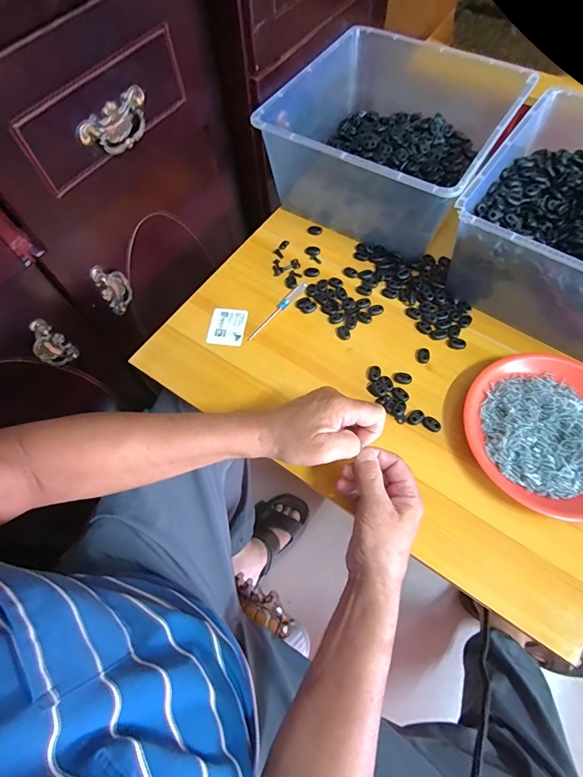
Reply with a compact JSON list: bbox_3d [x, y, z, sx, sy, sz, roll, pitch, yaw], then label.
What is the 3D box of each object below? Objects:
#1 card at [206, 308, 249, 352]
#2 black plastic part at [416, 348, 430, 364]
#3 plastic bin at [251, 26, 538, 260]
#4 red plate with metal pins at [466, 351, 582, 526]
[{"bbox_3d":[-0.089,-0.084,0.551,0.053,0.004,0.066,8,67,3],"label":"card"},{"bbox_3d":[0.173,-0.043,0.513,0.016,0.004,0.022,23,64,16],"label":"black plastic part"},{"bbox_3d":[0.151,-0.367,0.599,0.292,0.156,0.300,29,66,18],"label":"plastic bin"},{"bbox_3d":[0.297,0.051,0.451,0.173,0.039,0.192,-12,60,-3],"label":"red plate with metal pins"}]

